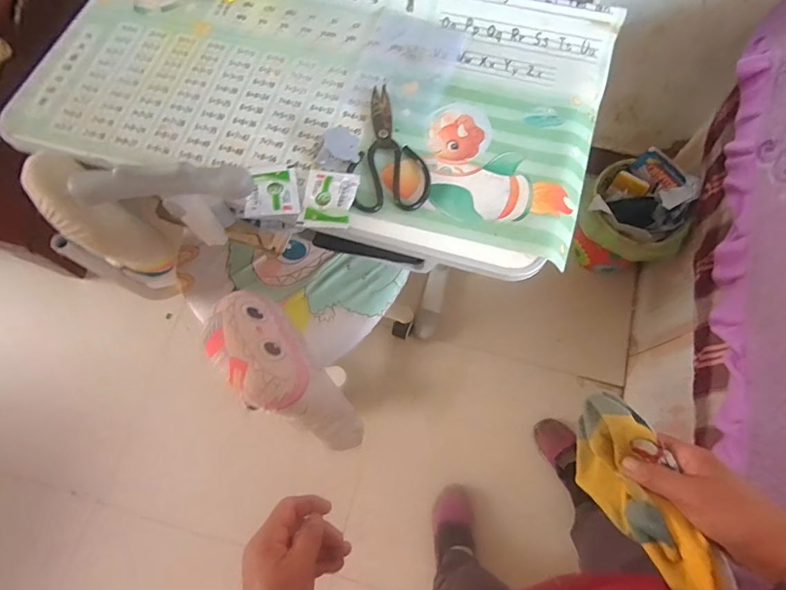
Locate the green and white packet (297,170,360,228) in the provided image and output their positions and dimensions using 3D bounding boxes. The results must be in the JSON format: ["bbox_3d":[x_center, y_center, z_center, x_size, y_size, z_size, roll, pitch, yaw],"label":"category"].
[{"bbox_3d":[-0.080,-0.123,0.563,0.067,0.008,0.079,5,76,11],"label":"green and white packet"}]

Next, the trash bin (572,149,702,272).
[{"bbox_3d":[0.584,-0.191,1.113,0.226,0.256,0.227,0,72,1],"label":"trash bin"}]

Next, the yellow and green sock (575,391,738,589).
[{"bbox_3d":[0.199,0.160,0.359,0.053,0.061,0.150,-19,57,-5],"label":"yellow and green sock"}]

